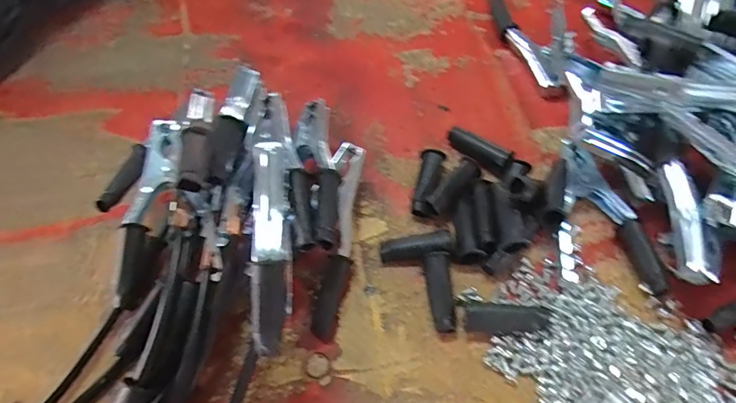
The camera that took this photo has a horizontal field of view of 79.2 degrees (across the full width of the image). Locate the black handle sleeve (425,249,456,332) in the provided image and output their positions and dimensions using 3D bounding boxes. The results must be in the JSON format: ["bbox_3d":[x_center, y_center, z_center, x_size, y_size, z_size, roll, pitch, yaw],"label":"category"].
[{"bbox_3d":[0.058,0.072,0.354,0.018,0.015,0.061,-2,60,3],"label":"black handle sleeve"}]

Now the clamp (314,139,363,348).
[{"bbox_3d":[-0.025,0.031,0.367,0.025,0.019,0.161,7,80,7],"label":"clamp"}]

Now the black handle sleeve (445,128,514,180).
[{"bbox_3d":[0.102,-0.045,0.412,0.066,0.021,0.021,33,67,20],"label":"black handle sleeve"}]

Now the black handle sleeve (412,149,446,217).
[{"bbox_3d":[0.054,-0.017,0.400,0.019,0.023,0.064,10,61,9],"label":"black handle sleeve"}]

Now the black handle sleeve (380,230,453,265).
[{"bbox_3d":[0.040,0.038,0.372,0.058,0.020,0.020,-7,60,-1],"label":"black handle sleeve"}]

